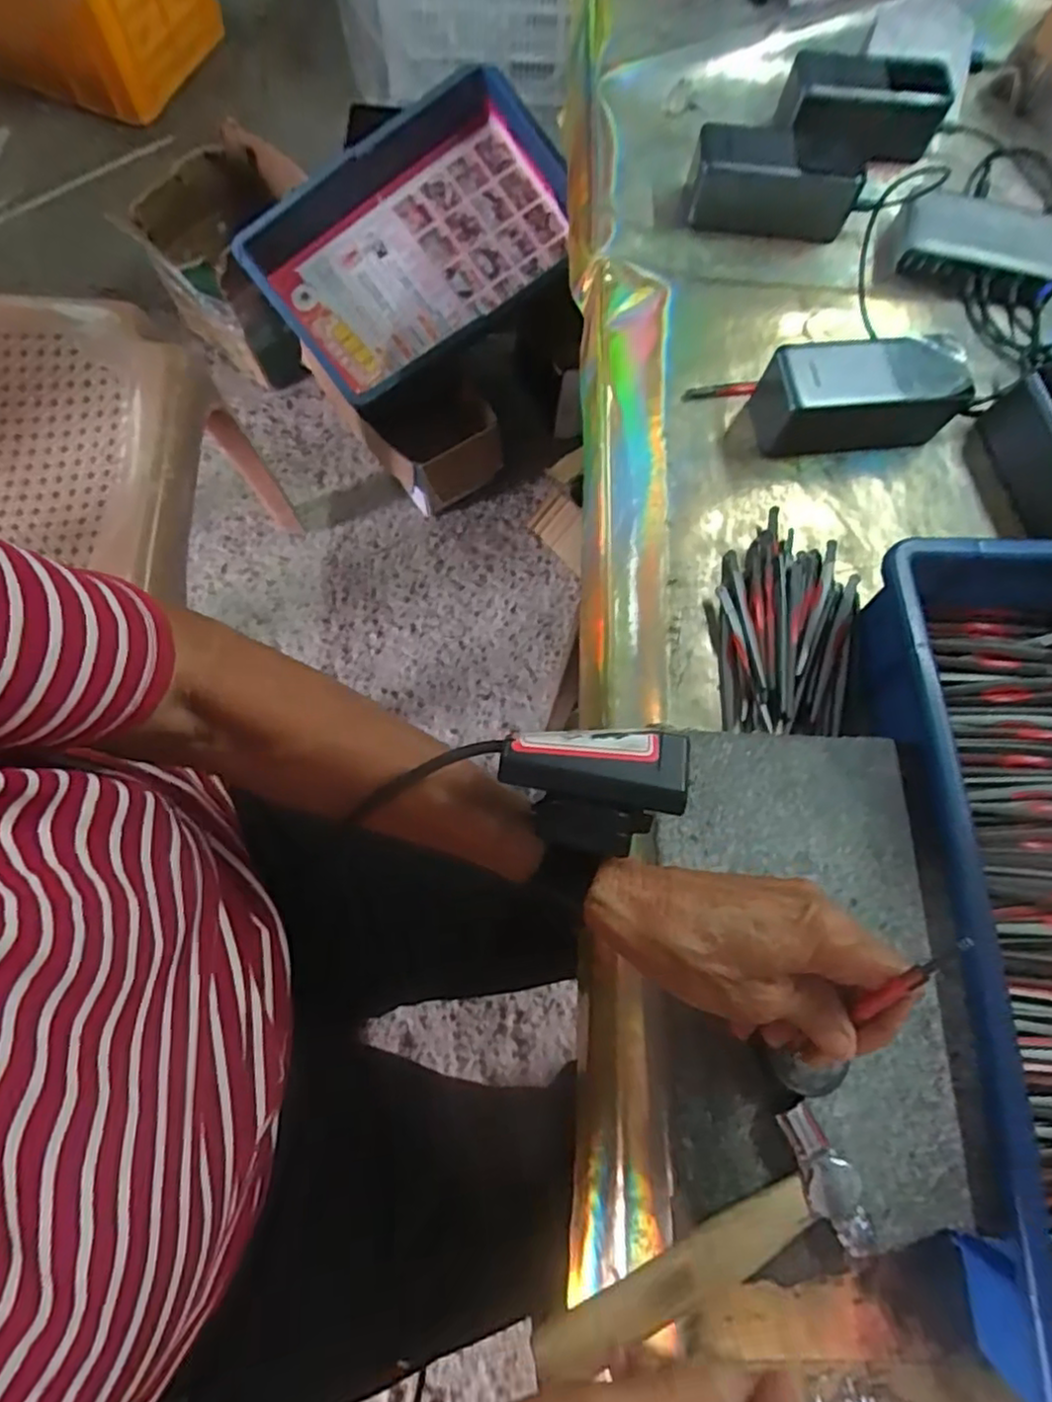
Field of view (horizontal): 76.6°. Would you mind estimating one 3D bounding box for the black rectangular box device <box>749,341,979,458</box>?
[{"bbox_3d":[0.225,-0.207,0.454,0.125,0.056,0.047,-4,73,-5],"label":"black rectangular box device"}]

